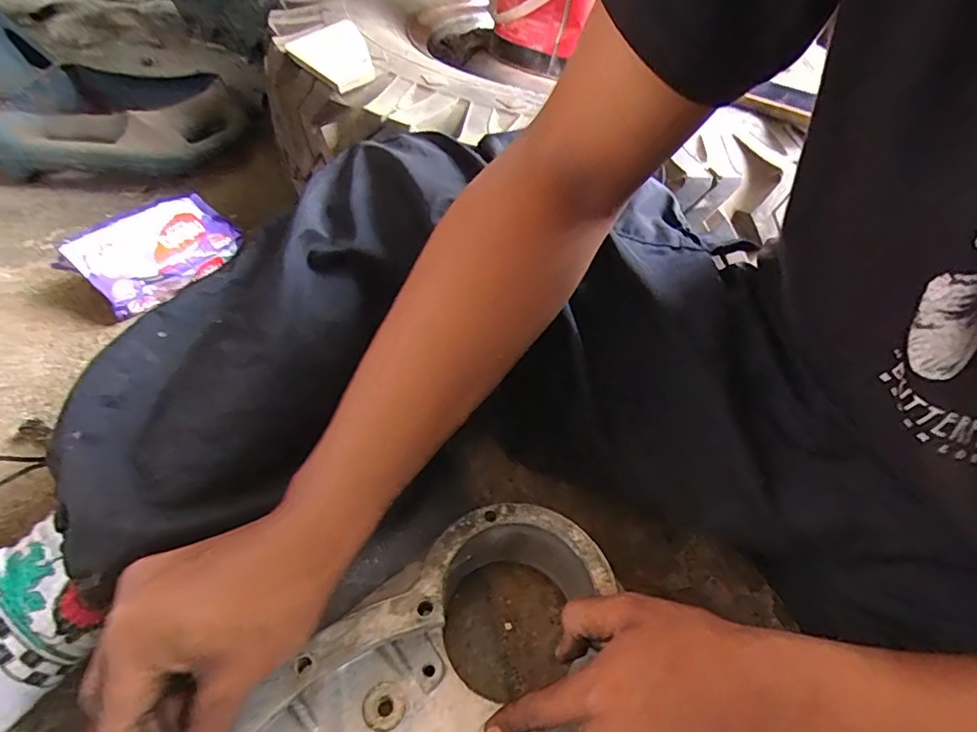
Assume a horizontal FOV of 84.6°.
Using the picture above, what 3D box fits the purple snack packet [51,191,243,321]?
[{"bbox_3d":[-0.356,-0.124,0.582,0.073,0.079,0.164,30,52,21],"label":"purple snack packet"}]

